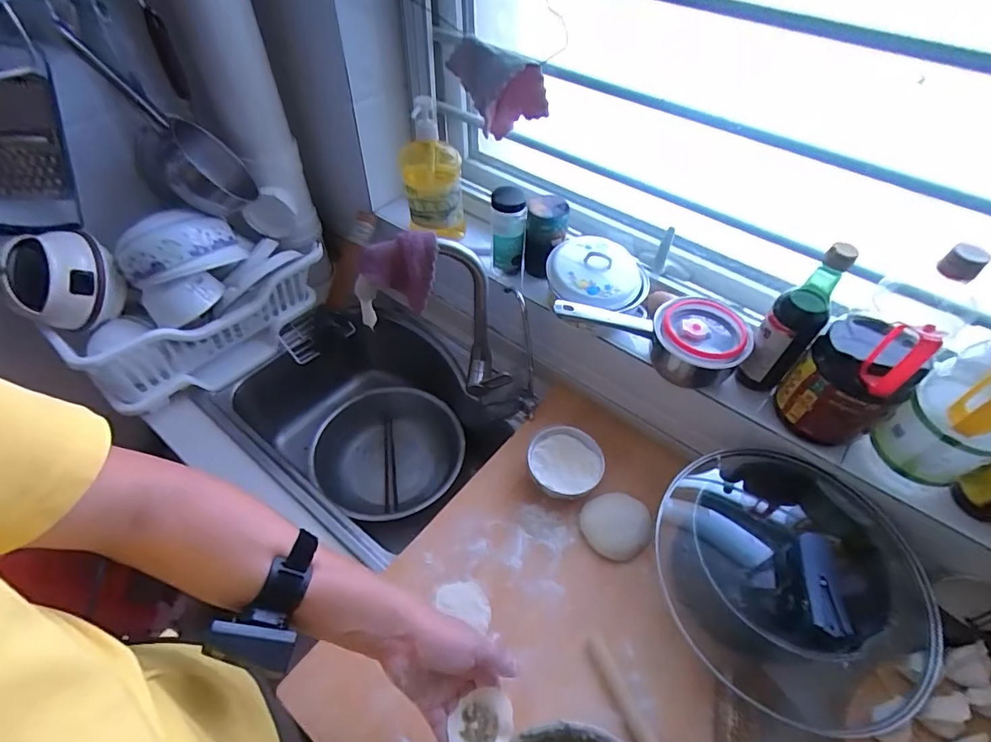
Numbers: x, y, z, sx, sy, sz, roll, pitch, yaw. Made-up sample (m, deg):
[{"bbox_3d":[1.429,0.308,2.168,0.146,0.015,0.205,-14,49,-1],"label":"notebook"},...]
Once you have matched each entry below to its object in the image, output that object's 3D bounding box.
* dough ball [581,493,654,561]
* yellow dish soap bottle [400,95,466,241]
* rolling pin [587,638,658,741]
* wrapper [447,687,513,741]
[{"bbox_3d":[0.185,0.234,0.739,0.092,0.039,0.098,1,50,-1],"label":"dough ball"},{"bbox_3d":[-0.117,-0.368,0.889,0.105,0.244,0.119,-8,51,-9],"label":"yellow dish soap bottle"},{"bbox_3d":[0.179,0.442,0.595,0.024,0.020,0.213,-20,54,-18],"label":"rolling pin"},{"bbox_3d":[-0.013,0.369,0.499,0.066,0.015,0.058,-10,51,-10],"label":"wrapper"}]

